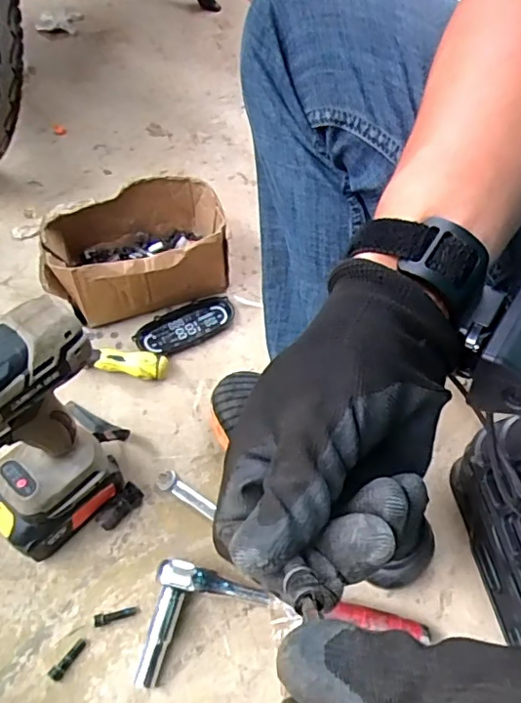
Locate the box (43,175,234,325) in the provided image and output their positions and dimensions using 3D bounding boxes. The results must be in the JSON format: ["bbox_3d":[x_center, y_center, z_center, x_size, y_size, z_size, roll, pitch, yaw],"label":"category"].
[{"bbox_3d":[-0.160,-0.129,0.699,0.217,0.098,0.146,-16,57,-14],"label":"box"}]

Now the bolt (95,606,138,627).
[{"bbox_3d":[-0.132,0.241,0.497,0.037,0.008,0.010,-12,56,-11],"label":"bolt"}]

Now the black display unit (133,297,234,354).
[{"bbox_3d":[-0.093,-0.032,0.691,0.128,0.009,0.058,-27,60,-20],"label":"black display unit"}]

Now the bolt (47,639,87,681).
[{"bbox_3d":[-0.169,0.268,0.477,0.011,0.007,0.038,30,58,17],"label":"bolt"}]

